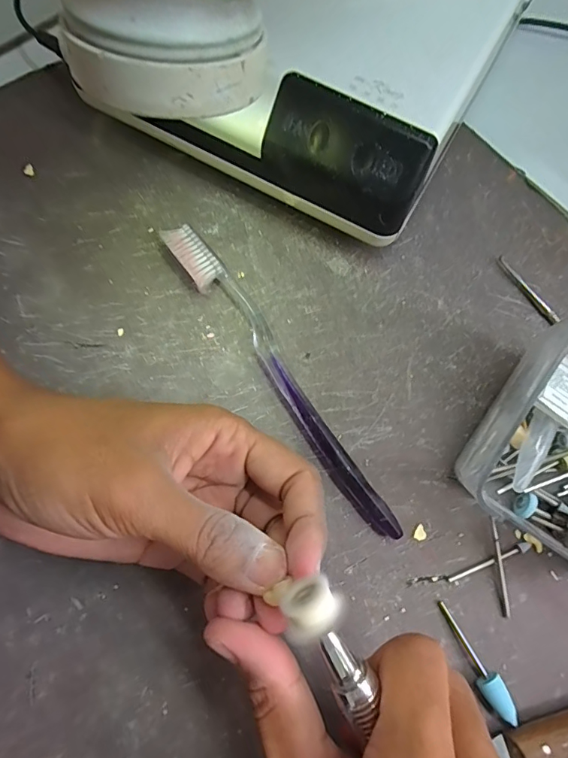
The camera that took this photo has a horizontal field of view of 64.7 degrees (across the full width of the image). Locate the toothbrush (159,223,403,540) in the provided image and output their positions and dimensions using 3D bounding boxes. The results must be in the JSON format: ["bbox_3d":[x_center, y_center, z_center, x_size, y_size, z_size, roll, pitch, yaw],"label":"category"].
[{"bbox_3d":[-0.002,-0.005,0.223,0.020,0.013,0.184,-35,78,-9],"label":"toothbrush"}]

